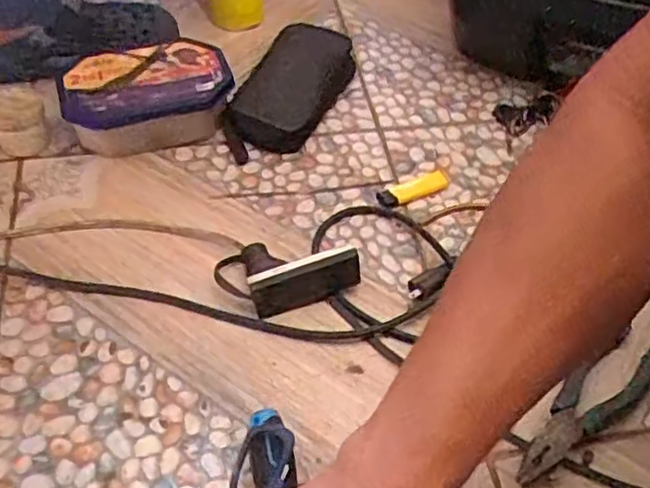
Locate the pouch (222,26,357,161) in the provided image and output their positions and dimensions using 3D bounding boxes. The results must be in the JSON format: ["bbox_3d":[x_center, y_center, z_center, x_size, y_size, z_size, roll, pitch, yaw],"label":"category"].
[{"bbox_3d":[-0.037,-0.186,0.799,0.096,0.038,0.235,19,52,11],"label":"pouch"}]

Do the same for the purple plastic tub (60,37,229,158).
[{"bbox_3d":[-0.195,-0.161,0.758,0.179,0.066,0.103,-12,53,-13],"label":"purple plastic tub"}]

